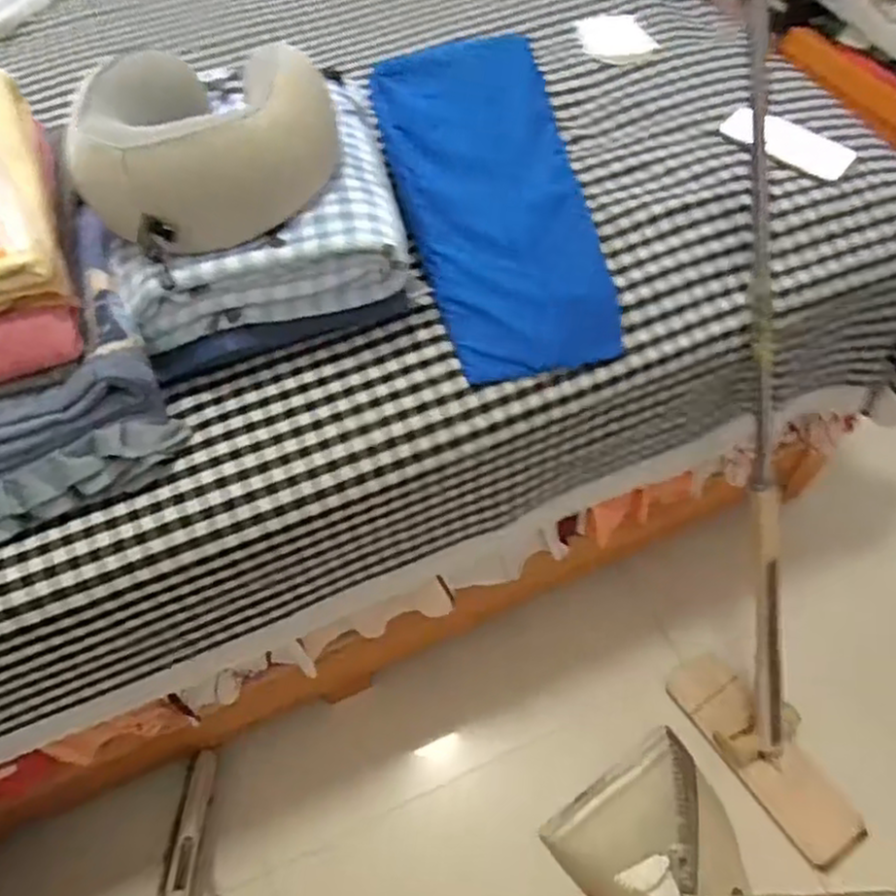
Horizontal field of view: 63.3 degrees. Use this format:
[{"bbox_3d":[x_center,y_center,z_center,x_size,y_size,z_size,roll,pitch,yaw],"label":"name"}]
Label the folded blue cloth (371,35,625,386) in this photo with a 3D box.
[{"bbox_3d":[0.062,-0.281,0.848,0.209,0.040,0.405,-19,89,-5],"label":"folded blue cloth"}]

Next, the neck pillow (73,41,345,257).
[{"bbox_3d":[-0.250,-0.333,0.759,0.261,0.098,0.232,-25,60,-14],"label":"neck pillow"}]

